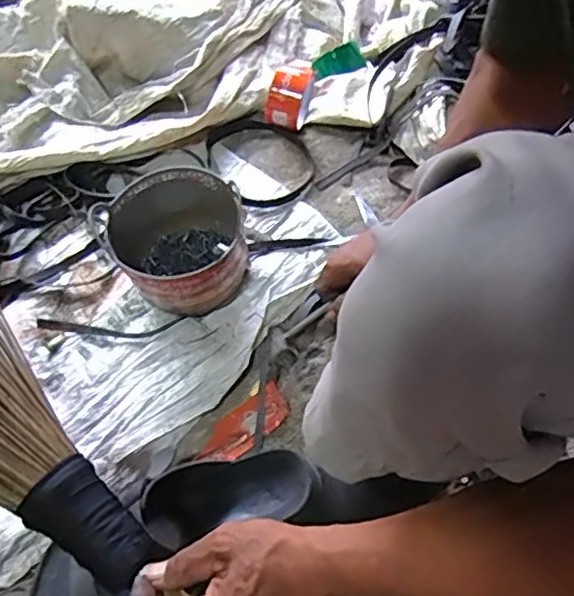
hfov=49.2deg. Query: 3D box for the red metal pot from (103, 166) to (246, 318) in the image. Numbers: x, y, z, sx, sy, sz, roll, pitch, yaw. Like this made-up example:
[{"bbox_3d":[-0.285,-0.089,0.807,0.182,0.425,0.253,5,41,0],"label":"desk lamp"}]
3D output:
[{"bbox_3d":[-0.126,-0.058,0.738,0.145,0.110,0.149,-2,55,2],"label":"red metal pot"}]

